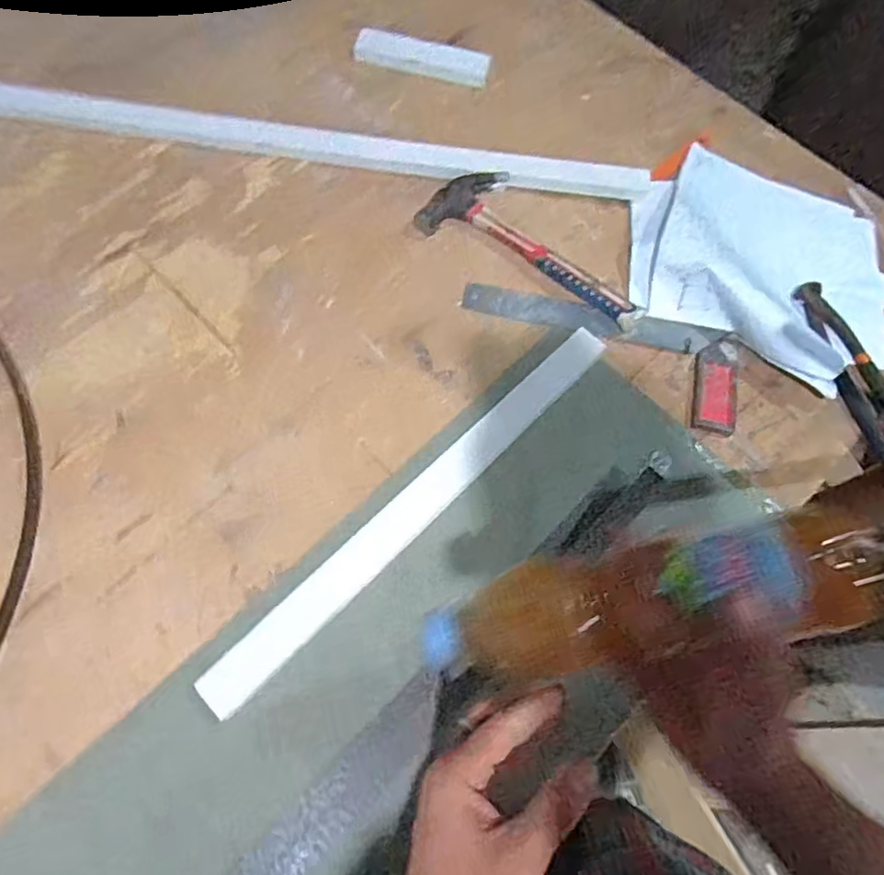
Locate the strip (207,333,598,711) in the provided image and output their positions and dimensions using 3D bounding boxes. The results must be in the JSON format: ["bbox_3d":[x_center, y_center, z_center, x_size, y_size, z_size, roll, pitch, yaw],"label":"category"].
[{"bbox_3d":[-0.022,0.057,0.578,0.489,0.014,0.046,-43,63,-16],"label":"strip"}]

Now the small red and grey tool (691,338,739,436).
[{"bbox_3d":[0.290,-0.055,0.642,0.042,0.007,0.108,12,69,3],"label":"small red and grey tool"}]

